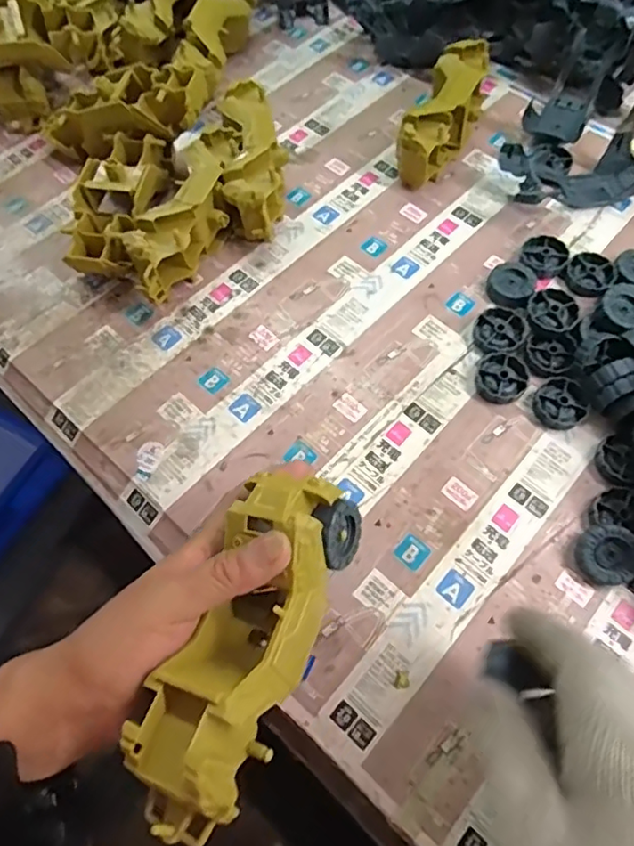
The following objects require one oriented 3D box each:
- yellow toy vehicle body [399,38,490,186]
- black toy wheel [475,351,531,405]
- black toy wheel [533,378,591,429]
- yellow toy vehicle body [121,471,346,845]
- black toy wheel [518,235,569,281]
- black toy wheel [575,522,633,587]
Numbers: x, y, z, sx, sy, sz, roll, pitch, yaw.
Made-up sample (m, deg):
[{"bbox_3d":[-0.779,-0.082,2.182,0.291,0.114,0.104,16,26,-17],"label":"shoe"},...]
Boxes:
[{"bbox_3d":[0.124,-0.295,0.541,0.056,0.055,0.170,22,67,10],"label":"yellow toy vehicle body"},{"bbox_3d":[0.142,-0.034,0.435,0.037,0.010,0.043,28,68,13],"label":"black toy wheel"},{"bbox_3d":[0.183,-0.013,0.426,0.037,0.012,0.039,0,65,0],"label":"black toy wheel"},{"bbox_3d":[-0.036,0.105,0.282,0.062,0.054,0.173,20,66,10],"label":"yellow toy vehicle body"},{"bbox_3d":[0.192,-0.139,0.483,0.036,0.012,0.043,24,67,11],"label":"black toy wheel"},{"bbox_3d":[0.192,0.088,0.374,0.038,0.015,0.038,-35,80,7],"label":"black toy wheel"}]

